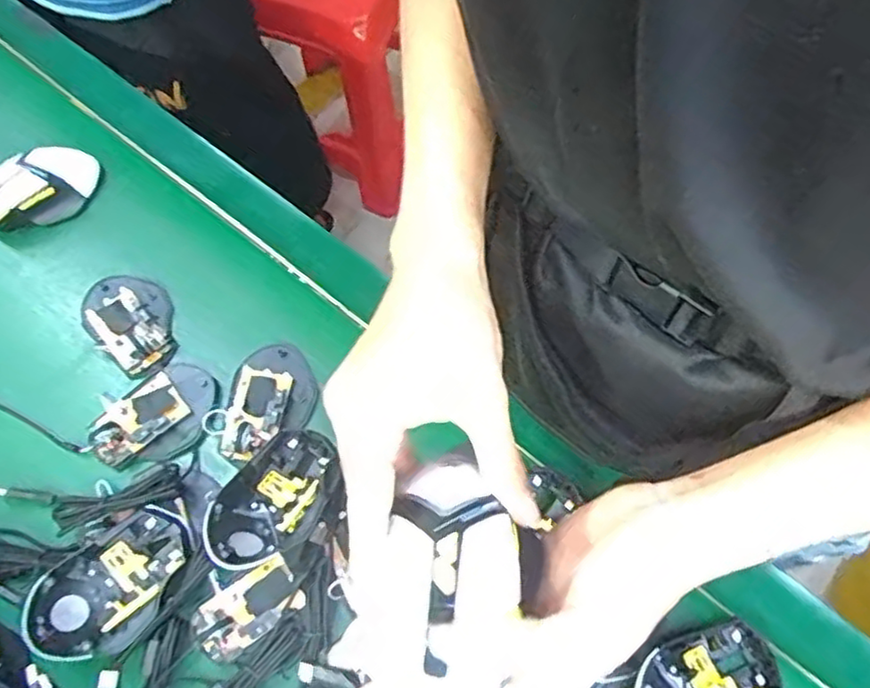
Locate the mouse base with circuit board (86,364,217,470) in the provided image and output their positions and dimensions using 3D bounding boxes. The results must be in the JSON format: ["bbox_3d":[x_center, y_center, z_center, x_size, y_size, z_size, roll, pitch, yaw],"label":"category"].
[{"bbox_3d":[-0.238,0.059,0.569,0.105,0.021,0.073,-34,69,-15],"label":"mouse base with circuit board"}]

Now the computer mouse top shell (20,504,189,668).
[{"bbox_3d":[-0.237,0.181,0.502,0.077,0.036,0.123,38,71,11],"label":"computer mouse top shell"}]

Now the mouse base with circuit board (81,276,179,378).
[{"bbox_3d":[-0.276,-0.025,0.614,0.108,0.019,0.072,40,71,17],"label":"mouse base with circuit board"}]

